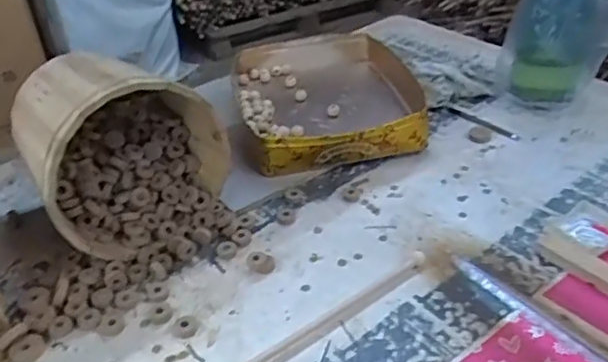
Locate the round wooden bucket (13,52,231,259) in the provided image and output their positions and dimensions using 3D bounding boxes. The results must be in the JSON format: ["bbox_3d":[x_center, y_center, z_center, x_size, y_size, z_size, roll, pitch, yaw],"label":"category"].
[{"bbox_3d":[-0.244,-0.059,0.768,0.223,0.209,0.223,-22,39,-23],"label":"round wooden bucket"}]

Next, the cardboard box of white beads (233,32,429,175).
[{"bbox_3d":[0.037,-0.149,1.021,0.305,0.081,0.389,-9,35,-7],"label":"cardboard box of white beads"}]

